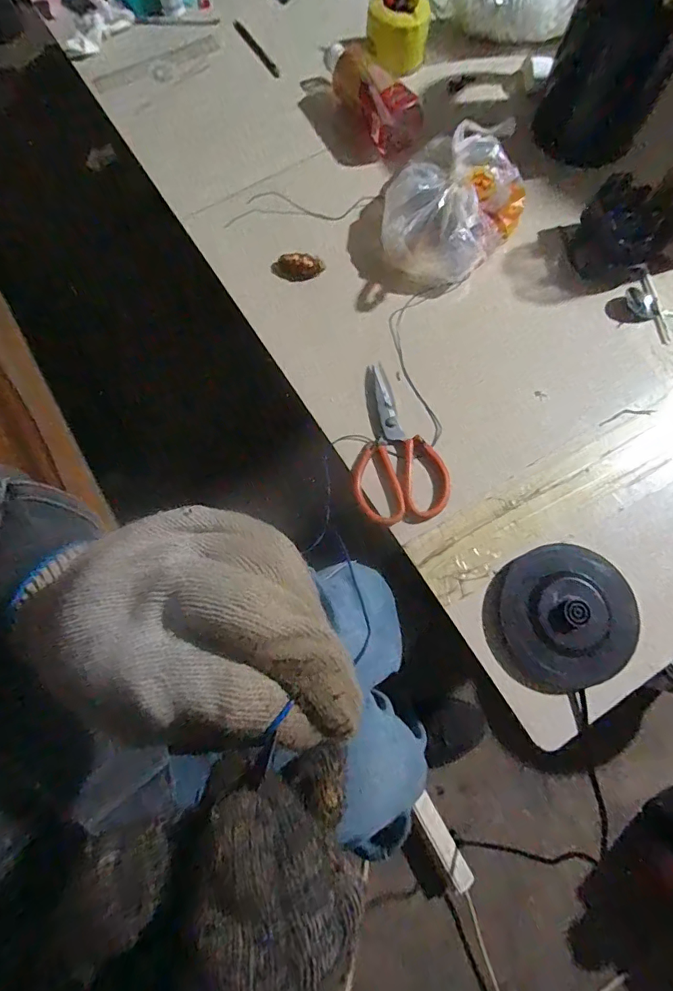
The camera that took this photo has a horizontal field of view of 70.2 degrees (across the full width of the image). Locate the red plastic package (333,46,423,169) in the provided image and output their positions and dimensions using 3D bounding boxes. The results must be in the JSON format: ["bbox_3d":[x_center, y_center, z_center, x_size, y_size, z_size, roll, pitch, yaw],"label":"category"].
[{"bbox_3d":[0.057,-0.554,0.673,0.072,0.066,0.158,-27,75,-6],"label":"red plastic package"}]

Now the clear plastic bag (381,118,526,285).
[{"bbox_3d":[0.140,-0.375,0.606,0.163,0.096,0.192,43,80,12],"label":"clear plastic bag"}]

